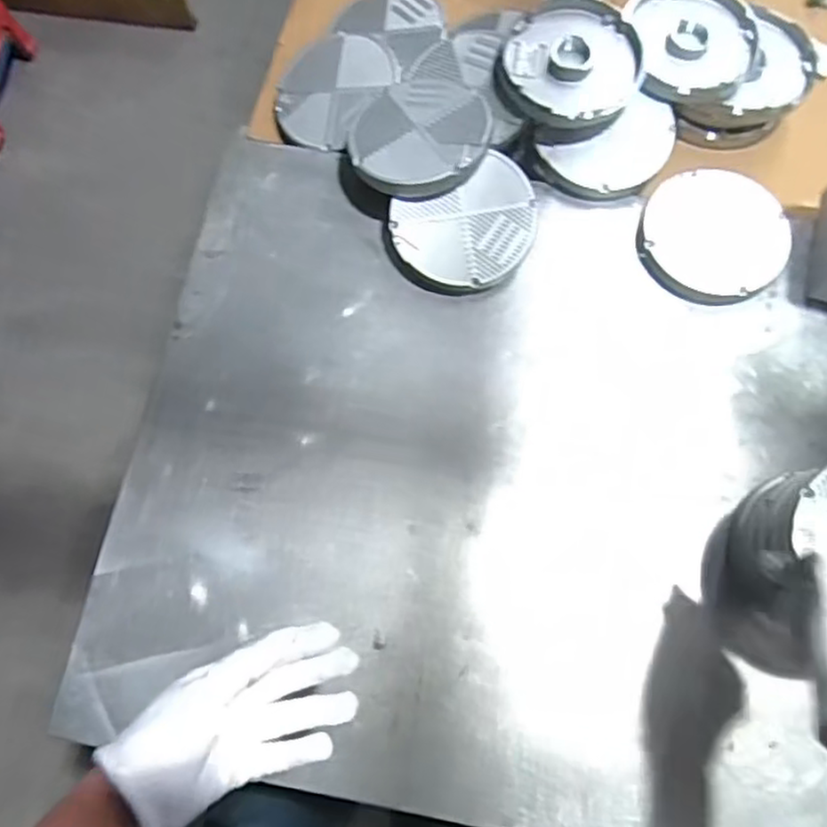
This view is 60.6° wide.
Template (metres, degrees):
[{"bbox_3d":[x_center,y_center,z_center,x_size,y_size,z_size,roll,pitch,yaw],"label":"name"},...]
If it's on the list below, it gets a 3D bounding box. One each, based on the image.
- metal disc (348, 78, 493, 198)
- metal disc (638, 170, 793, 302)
[{"bbox_3d":[0.008,-0.280,0.708,0.133,0.020,0.144,-2,68,6],"label":"metal disc"},{"bbox_3d":[0.300,-0.177,0.702,0.141,0.023,0.141,1,72,-2],"label":"metal disc"}]

